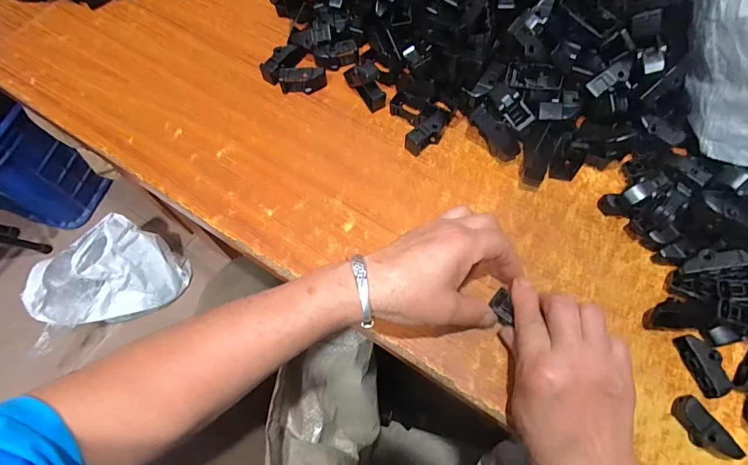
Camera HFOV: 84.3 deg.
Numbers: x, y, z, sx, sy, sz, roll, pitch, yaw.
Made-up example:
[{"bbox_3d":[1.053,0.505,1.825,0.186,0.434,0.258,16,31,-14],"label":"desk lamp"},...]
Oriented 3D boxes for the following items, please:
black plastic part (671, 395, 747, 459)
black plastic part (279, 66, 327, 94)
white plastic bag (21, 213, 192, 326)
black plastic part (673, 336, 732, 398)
[{"bbox_3d":[0.237,0.143,0.298,0.017,0.019,0.045,-29,67,-11],"label":"black plastic part"},{"bbox_3d":[-0.078,-0.167,0.452,0.050,0.027,0.018,-5,65,0],"label":"black plastic part"},{"bbox_3d":[-0.569,0.109,0.899,0.173,0.154,0.266,42,73,19],"label":"white plastic bag"},{"bbox_3d":[0.253,0.101,0.316,0.016,0.021,0.045,-13,65,-4],"label":"black plastic part"}]

